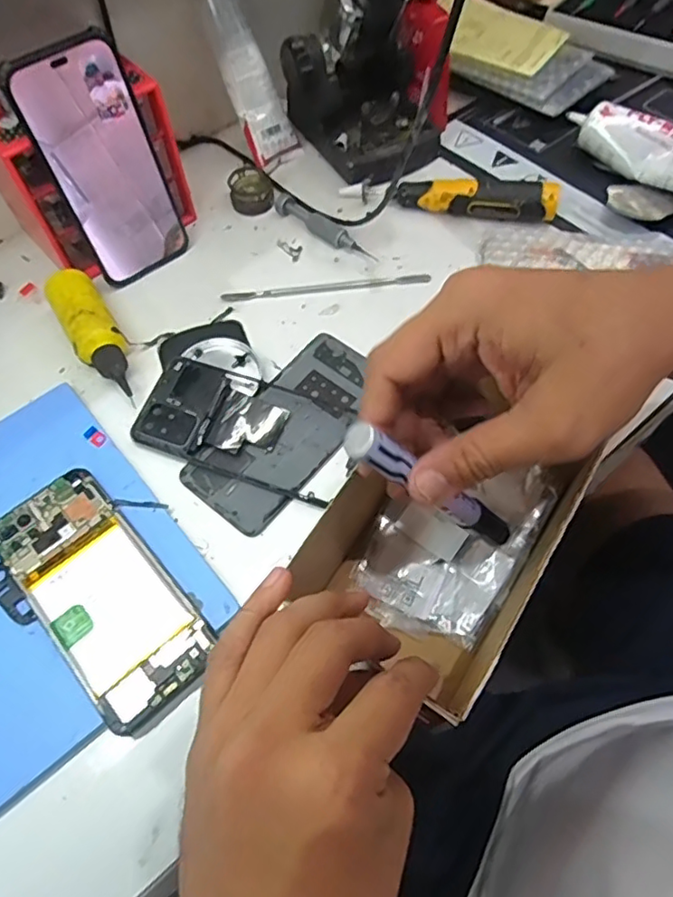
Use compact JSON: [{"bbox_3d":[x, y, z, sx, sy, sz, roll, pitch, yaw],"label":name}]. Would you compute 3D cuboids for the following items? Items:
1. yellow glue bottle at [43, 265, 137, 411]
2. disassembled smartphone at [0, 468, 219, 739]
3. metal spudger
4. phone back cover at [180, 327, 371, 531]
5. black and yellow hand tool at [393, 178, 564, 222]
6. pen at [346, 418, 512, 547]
[{"bbox_3d":[-0.179,-0.084,0.435,0.033,0.034,0.123,-30,64,-14],"label":"yellow glue bottle"},{"bbox_3d":[-0.138,0.084,0.345,0.069,0.014,0.159,-39,66,-18],"label":"disassembled smartphone"},{"bbox_3d":[-0.008,-0.131,0.473,0.167,0.004,0.011,-8,59,-2],"label":"metal spudger"},{"bbox_3d":[-0.032,-0.018,0.407,0.071,0.008,0.155,33,67,18],"label":"phone back cover"},{"bbox_3d":[0.118,-0.213,0.498,0.132,0.027,0.022,8,62,7],"label":"black and yellow hand tool"},{"bbox_3d":[0.049,0.023,0.277,0.016,0.137,0.014,-24,54,29],"label":"pen"}]

